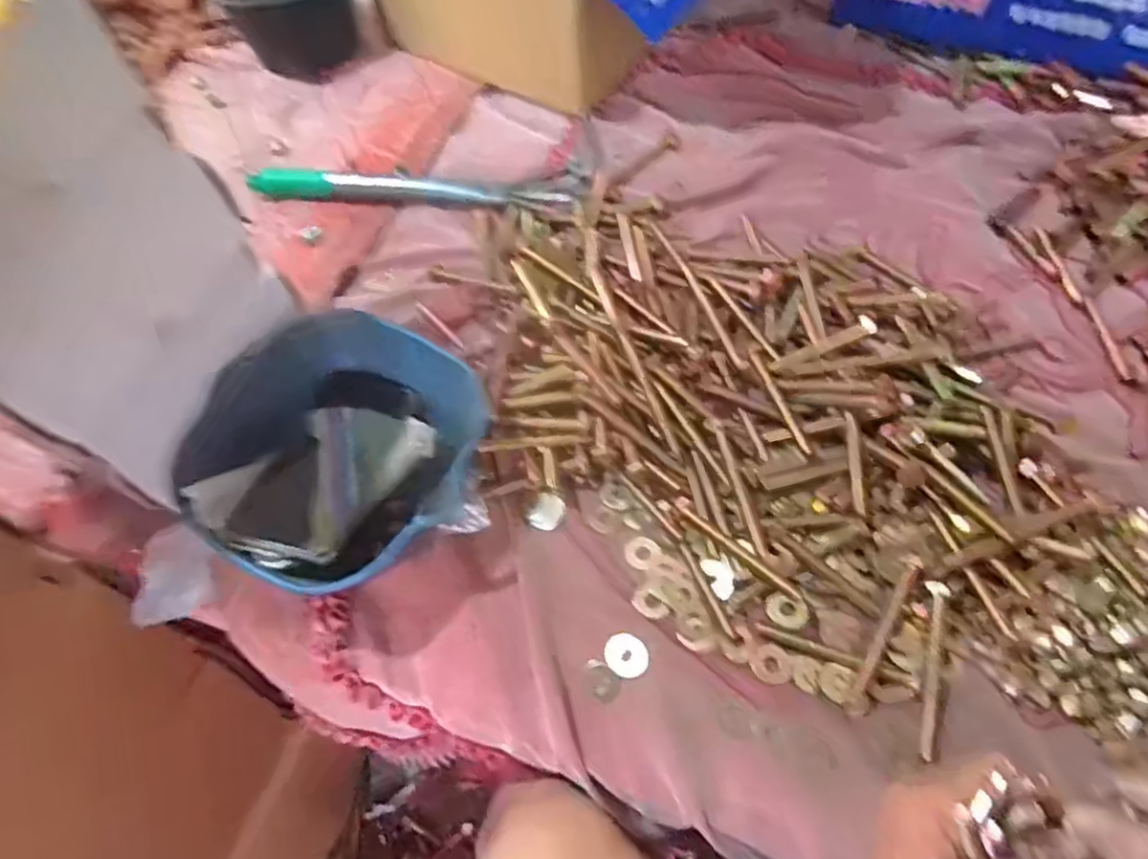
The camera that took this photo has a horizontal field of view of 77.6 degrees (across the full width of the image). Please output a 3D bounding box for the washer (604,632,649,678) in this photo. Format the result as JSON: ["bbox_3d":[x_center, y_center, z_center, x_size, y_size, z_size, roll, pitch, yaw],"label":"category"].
[{"bbox_3d":[0.035,0.149,0.474,0.028,0.005,0.028,-5,63,10],"label":"washer"}]

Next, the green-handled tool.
[{"bbox_3d":[-0.149,-0.233,0.689,0.325,0.024,0.058,-1,59,2],"label":"green-handled tool"}]

